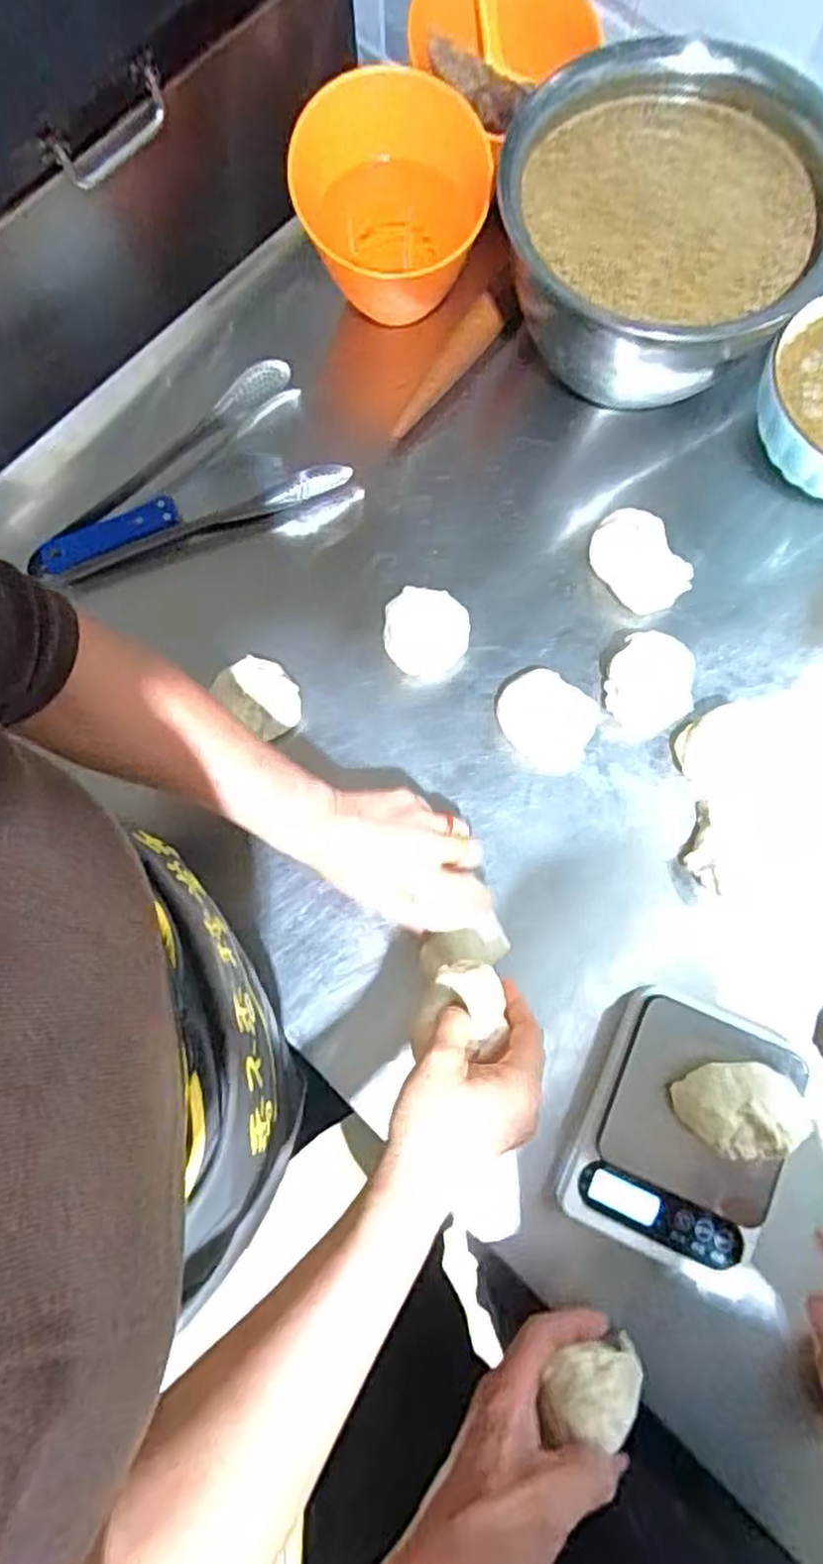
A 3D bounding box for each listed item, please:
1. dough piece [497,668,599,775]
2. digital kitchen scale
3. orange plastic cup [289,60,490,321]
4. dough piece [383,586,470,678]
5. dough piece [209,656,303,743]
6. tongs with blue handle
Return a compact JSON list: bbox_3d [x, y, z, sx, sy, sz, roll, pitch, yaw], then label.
[{"bbox_3d":[0.109,-0.049,0.564,0.079,0.024,0.066,34,79,5],"label":"dough piece"},{"bbox_3d":[0.195,0.248,0.497,0.140,0.042,0.173,25,78,4],"label":"digital kitchen scale"},{"bbox_3d":[-0.017,-0.477,0.580,0.152,0.100,0.143,0,78,-2],"label":"orange plastic cup"},{"bbox_3d":[0.013,-0.124,0.573,0.070,0.035,0.067,-2,78,-2],"label":"dough piece"},{"bbox_3d":[-0.119,-0.069,0.556,0.062,0.038,0.051,40,80,7],"label":"dough piece"},{"bbox_3d":[-0.192,-0.248,0.593,0.261,0.044,0.121,-30,80,-7],"label":"tongs with blue handle"}]

